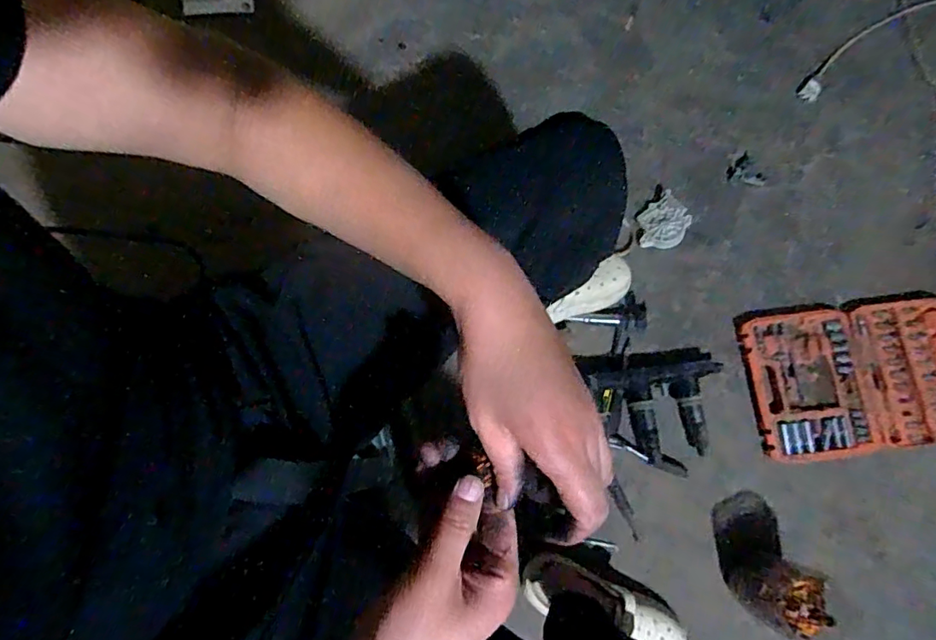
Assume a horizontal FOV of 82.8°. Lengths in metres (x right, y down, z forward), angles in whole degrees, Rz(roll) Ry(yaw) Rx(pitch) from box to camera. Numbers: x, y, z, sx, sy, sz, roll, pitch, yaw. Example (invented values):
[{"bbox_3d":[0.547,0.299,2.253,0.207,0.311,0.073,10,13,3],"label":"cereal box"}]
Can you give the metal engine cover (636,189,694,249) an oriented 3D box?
[{"bbox_3d":[0.356,-0.176,0.964,0.082,0.048,0.110,41,80,9],"label":"metal engine cover"}]

